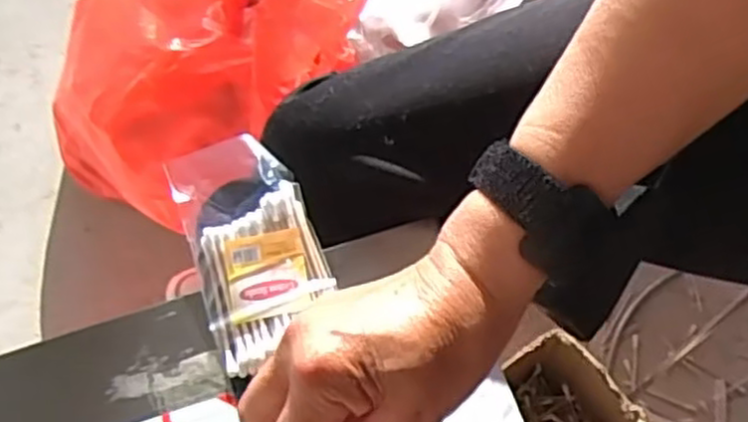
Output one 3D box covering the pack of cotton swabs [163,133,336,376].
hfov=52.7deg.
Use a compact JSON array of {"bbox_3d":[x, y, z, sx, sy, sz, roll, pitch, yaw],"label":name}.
[{"bbox_3d":[-0.063,0.018,0.388,0.063,0.015,0.116,-24,68,-2],"label":"pack of cotton swabs"}]

